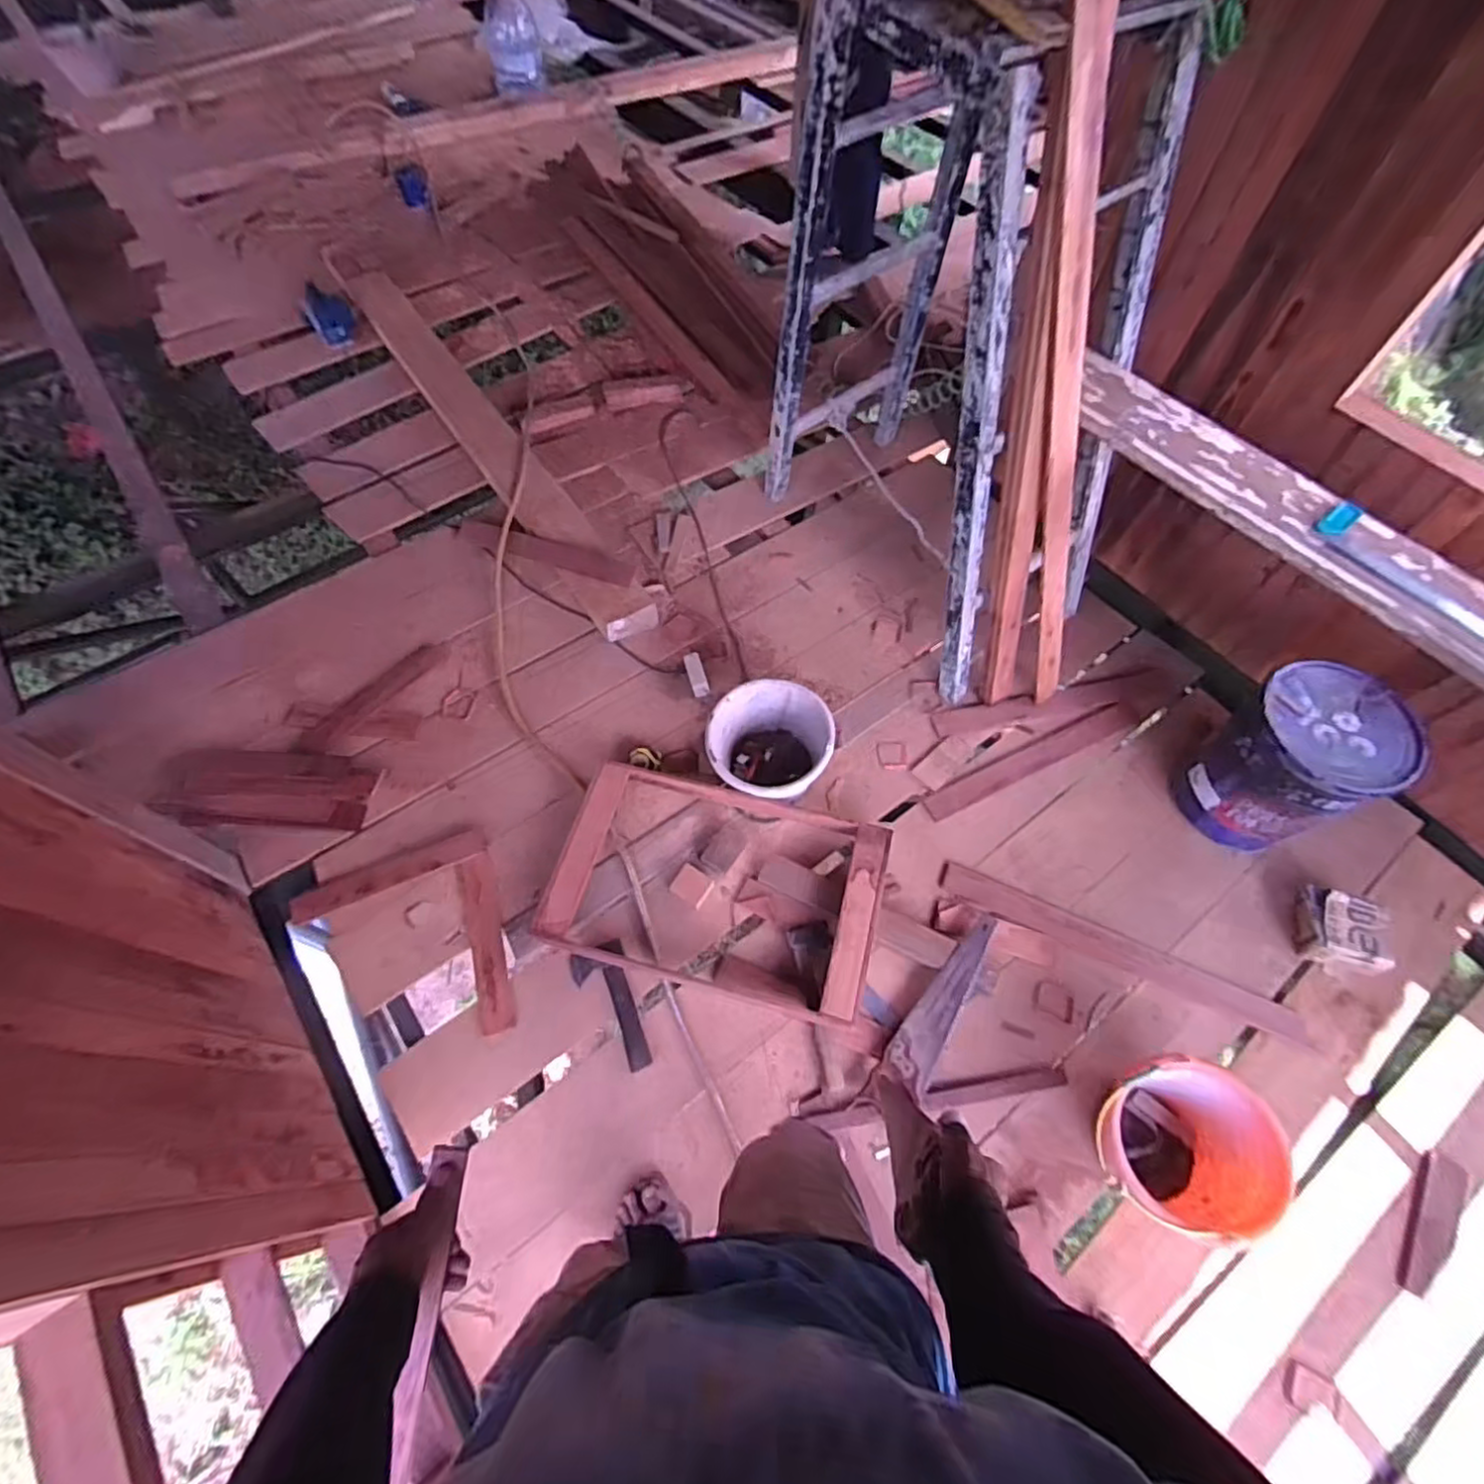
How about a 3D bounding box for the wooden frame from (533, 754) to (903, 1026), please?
[{"bbox_3d":[-0.052,0.304,1.525,0.686,0.100,0.433,14,61,6],"label":"wooden frame"}]

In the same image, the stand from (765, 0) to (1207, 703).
[{"bbox_3d":[0.501,-0.873,1.539,0.528,1.138,0.887,-28,65,-16],"label":"stand"}]

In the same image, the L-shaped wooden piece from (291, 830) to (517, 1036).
[{"bbox_3d":[-0.719,0.449,1.474,0.430,0.028,0.445,-20,63,-13],"label":"L-shaped wooden piece"}]

